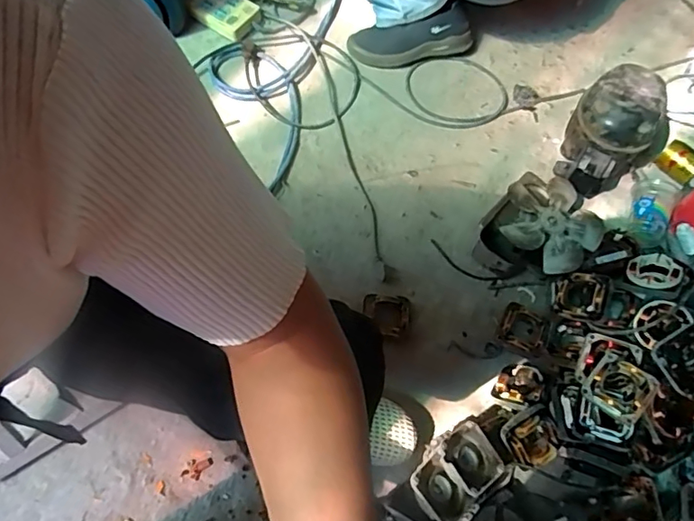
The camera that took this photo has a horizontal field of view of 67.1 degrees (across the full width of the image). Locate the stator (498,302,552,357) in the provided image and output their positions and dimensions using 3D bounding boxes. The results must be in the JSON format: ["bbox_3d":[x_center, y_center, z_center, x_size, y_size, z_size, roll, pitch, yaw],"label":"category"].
[{"bbox_3d":[0.309,0.121,0.916,0.079,0.032,0.074,28,66,10],"label":"stator"}]

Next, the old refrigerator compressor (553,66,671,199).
[{"bbox_3d":[0.498,-0.231,1.012,0.208,0.186,0.163,-40,73,-19],"label":"old refrigerator compressor"}]

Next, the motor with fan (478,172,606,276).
[{"bbox_3d":[0.364,-0.063,0.975,0.180,0.082,0.180,1,65,-3],"label":"motor with fan"}]

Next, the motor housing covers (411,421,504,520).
[{"bbox_3d":[0.156,0.296,0.736,0.088,0.046,0.136,43,70,14],"label":"motor housing covers"}]

